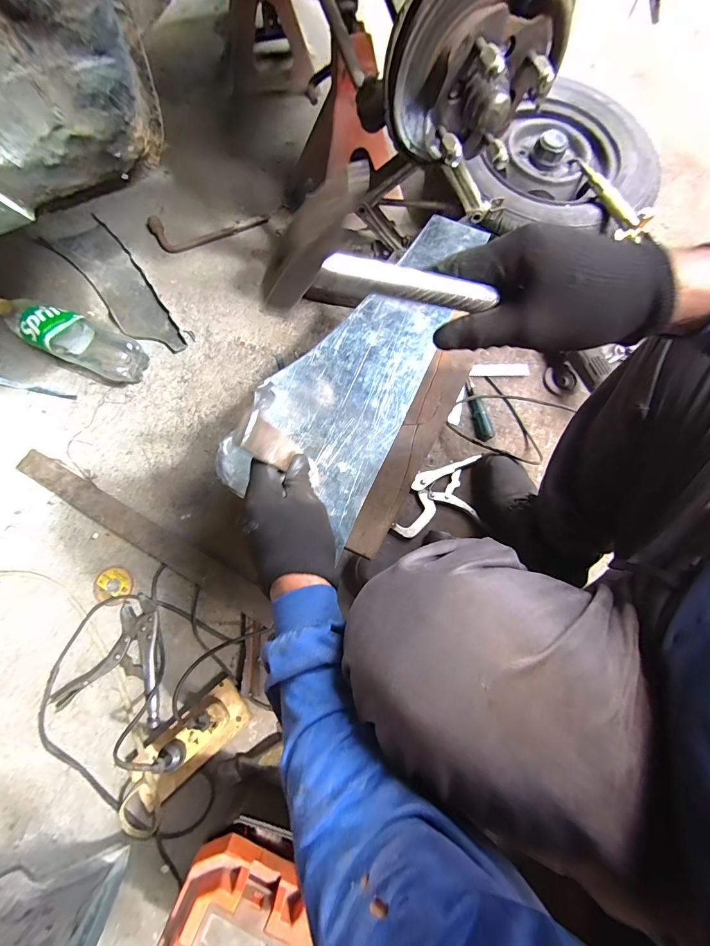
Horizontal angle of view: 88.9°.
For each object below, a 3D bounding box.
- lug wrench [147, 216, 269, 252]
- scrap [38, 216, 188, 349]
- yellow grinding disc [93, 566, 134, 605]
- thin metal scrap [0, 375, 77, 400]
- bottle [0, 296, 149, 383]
[{"bbox_3d":[-0.349,-0.583,0.867,0.284,0.029,0.084,-9,75,-4],"label":"lug wrench"},{"bbox_3d":[-0.534,-0.425,0.834,0.121,0.012,0.418,-41,79,-11],"label":"scrap"},{"bbox_3d":[-0.449,0.208,0.672,0.069,0.006,0.064,0,75,-1],"label":"yellow grinding disc"},{"bbox_3d":[-0.688,-0.184,0.753,0.204,0.019,0.025,15,75,2],"label":"thin metal scrap"},{"bbox_3d":[-0.591,-0.284,0.746,0.330,0.090,0.104,24,75,5],"label":"bottle"}]

